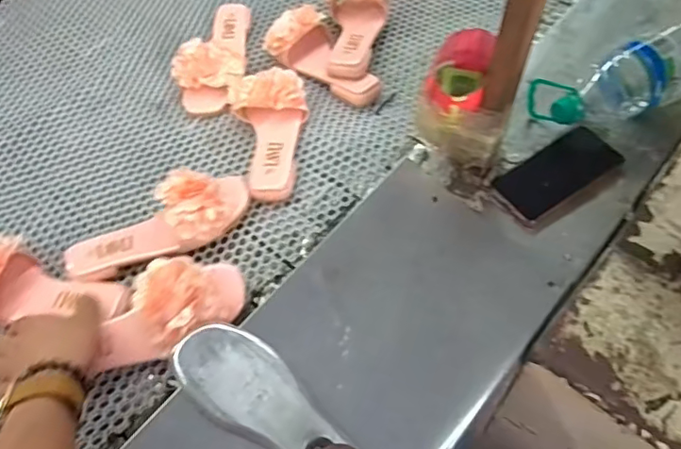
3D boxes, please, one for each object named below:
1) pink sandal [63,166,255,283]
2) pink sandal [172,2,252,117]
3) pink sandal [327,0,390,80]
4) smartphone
[{"bbox_3d":[-0.229,0.003,0.682,0.240,0.071,0.092,-28,60,-13],"label":"pink sandal"},{"bbox_3d":[-0.198,-0.273,0.853,0.099,0.069,0.222,-1,58,4],"label":"pink sandal"},{"bbox_3d":[0.028,-0.315,0.845,0.104,0.082,0.198,1,58,5],"label":"pink sandal"},{"bbox_3d":[0.278,-0.066,0.690,0.175,0.011,0.074,-31,61,-14],"label":"smartphone"}]

